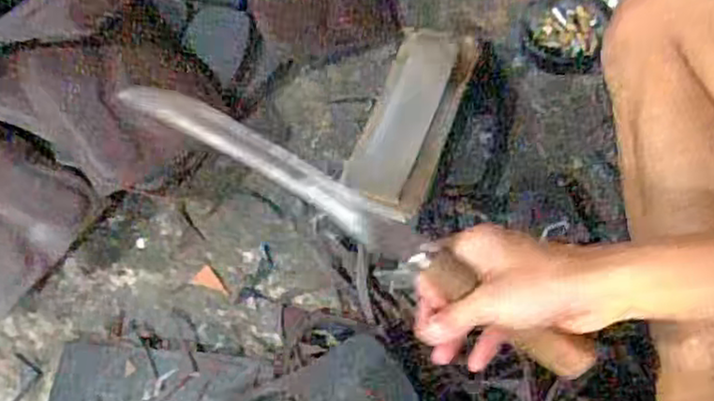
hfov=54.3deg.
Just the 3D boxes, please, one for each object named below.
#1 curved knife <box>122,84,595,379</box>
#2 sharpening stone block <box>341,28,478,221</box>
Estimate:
[{"bbox_3d":[0.007,0.019,0.454,0.344,0.034,0.025,33,67,-5],"label":"curved knife"},{"bbox_3d":[0.055,-0.091,0.738,0.086,0.024,0.235,16,67,18],"label":"sharpening stone block"}]

